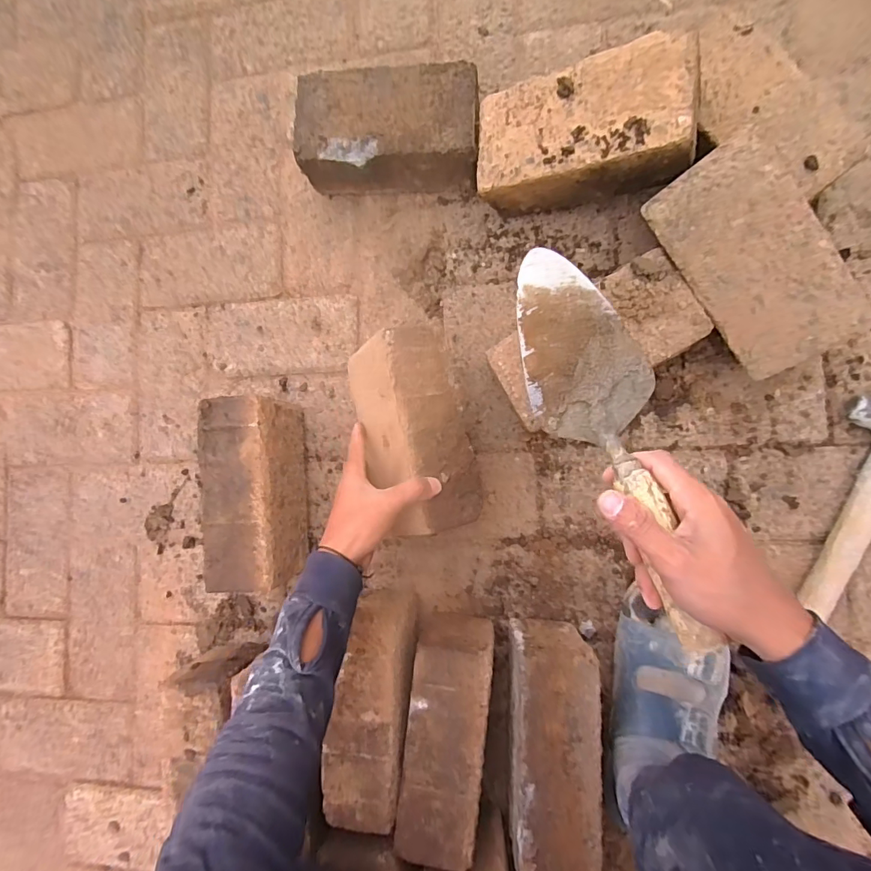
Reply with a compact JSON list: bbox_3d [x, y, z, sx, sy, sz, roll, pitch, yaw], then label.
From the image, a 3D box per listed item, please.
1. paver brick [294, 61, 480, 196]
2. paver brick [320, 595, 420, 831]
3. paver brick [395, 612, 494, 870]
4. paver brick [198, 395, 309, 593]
[{"bbox_3d":[-0.051,-0.358,0.546,0.208,0.084,0.110,3,87,8],"label":"paver brick"},{"bbox_3d":[-0.065,0.290,0.500,0.085,0.108,0.212,6,88,10],"label":"paver brick"},{"bbox_3d":[0.015,0.310,0.485,0.079,0.111,0.208,4,88,10],"label":"paver brick"},{"bbox_3d":[-0.204,0.065,0.535,0.086,0.112,0.208,-7,86,8],"label":"paver brick"}]

